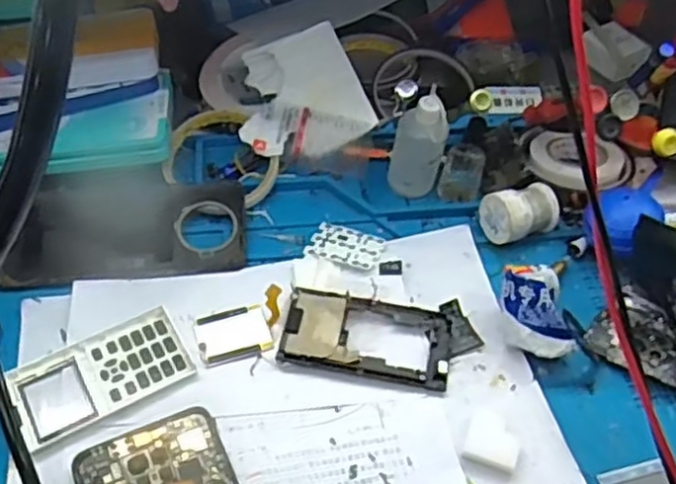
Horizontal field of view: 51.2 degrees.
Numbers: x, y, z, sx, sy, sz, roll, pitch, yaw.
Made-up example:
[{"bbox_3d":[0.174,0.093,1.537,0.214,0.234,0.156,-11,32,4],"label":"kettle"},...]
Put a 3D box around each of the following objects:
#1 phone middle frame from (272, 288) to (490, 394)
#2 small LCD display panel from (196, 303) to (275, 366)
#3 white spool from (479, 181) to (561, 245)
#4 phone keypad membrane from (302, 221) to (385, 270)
[{"bbox_3d":[0.026,0.057,0.434,0.117,0.012,0.058,9,49,6],"label":"phone middle frame"},{"bbox_3d":[-0.065,0.057,0.438,0.043,0.004,0.035,-13,50,-13],"label":"small LCD display panel"},{"bbox_3d":[0.126,-0.024,0.487,0.046,0.032,0.037,-25,54,-22],"label":"white spool"},{"bbox_3d":[0.005,0.003,0.485,0.049,0.006,0.036,16,50,12],"label":"phone keypad membrane"}]

